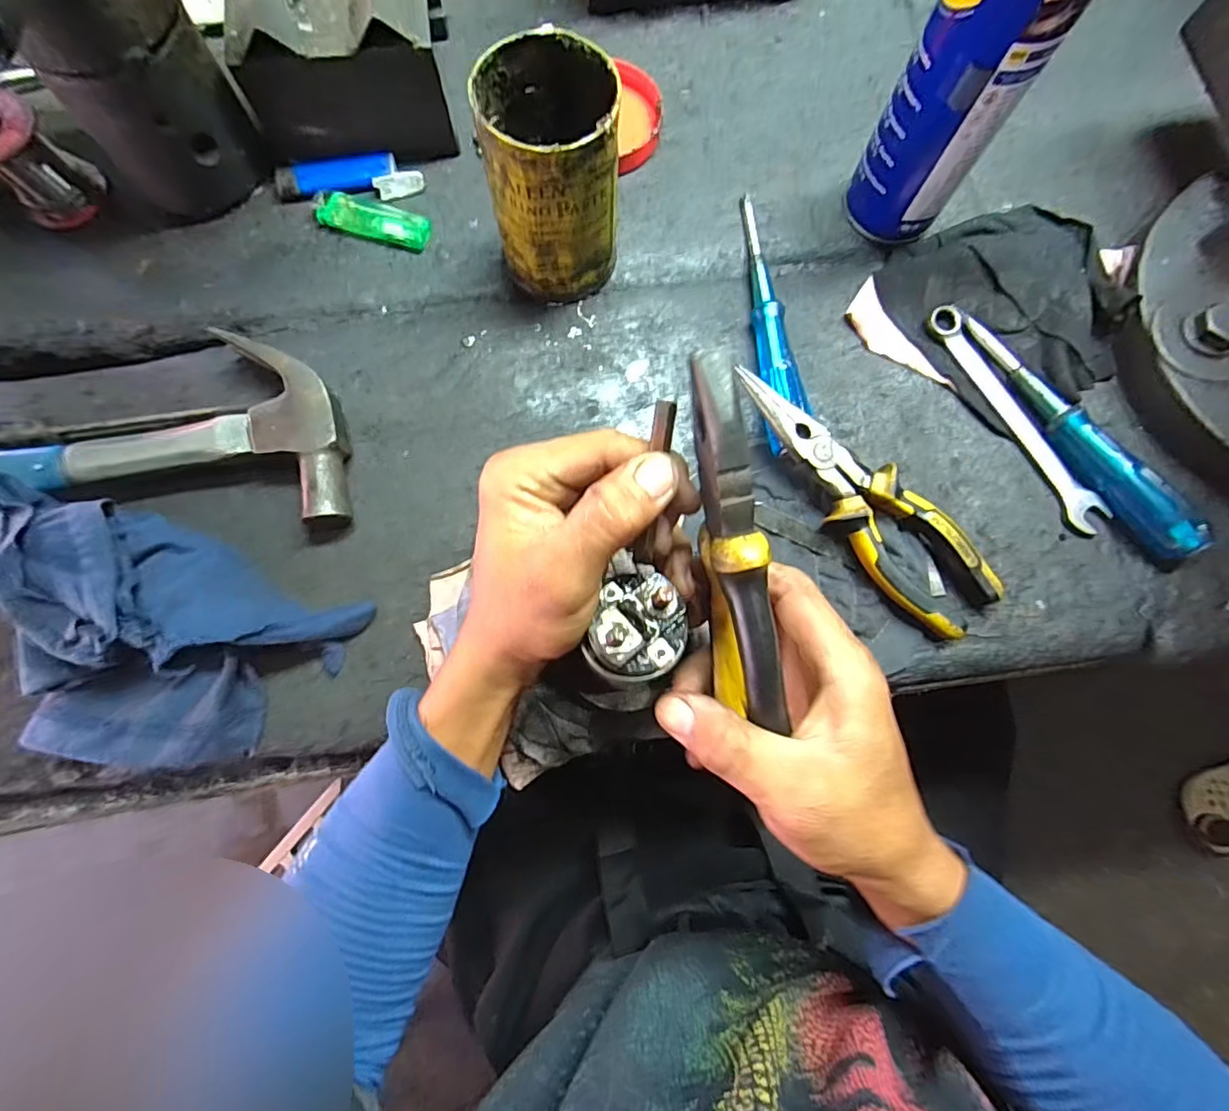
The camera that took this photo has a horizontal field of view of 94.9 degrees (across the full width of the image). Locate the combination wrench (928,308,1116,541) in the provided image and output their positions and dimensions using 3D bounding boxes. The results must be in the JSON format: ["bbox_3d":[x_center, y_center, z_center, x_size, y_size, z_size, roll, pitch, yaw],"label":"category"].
[{"bbox_3d":[0.254,-0.089,0.356,0.024,0.011,0.165,-27,77,-6],"label":"combination wrench"}]

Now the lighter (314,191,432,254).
[{"bbox_3d":[-0.164,-0.227,0.381,0.077,0.007,0.023,17,91,-1],"label":"lighter"}]

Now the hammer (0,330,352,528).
[{"bbox_3d":[-0.332,-0.065,0.339,0.332,0.037,0.113,-5,76,-1],"label":"hammer"}]

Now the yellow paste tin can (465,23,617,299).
[{"bbox_3d":[-0.035,-0.217,0.333,0.074,0.115,0.077,0,76,0],"label":"yellow paste tin can"}]

